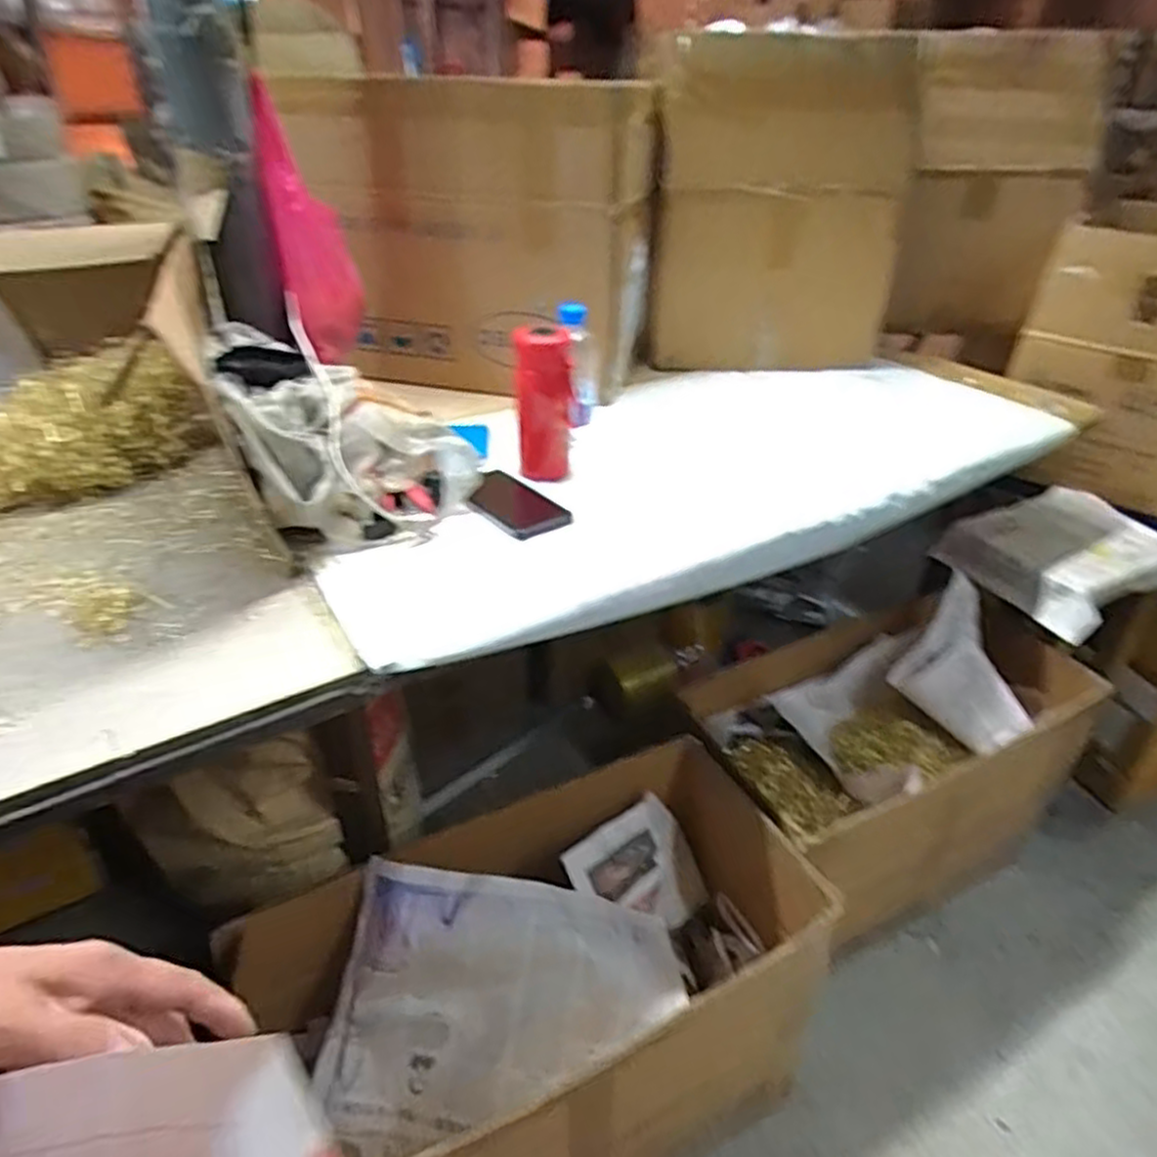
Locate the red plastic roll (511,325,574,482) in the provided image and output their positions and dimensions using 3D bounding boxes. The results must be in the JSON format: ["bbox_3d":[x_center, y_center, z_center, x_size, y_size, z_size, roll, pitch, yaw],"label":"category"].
[{"bbox_3d":[-0.040,-0.208,0.887,0.062,0.172,0.048,-6,34,-11],"label":"red plastic roll"}]

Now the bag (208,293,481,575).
[{"bbox_3d":[-0.275,-0.169,0.839,0.242,0.143,0.345,-18,38,-27],"label":"bag"}]

